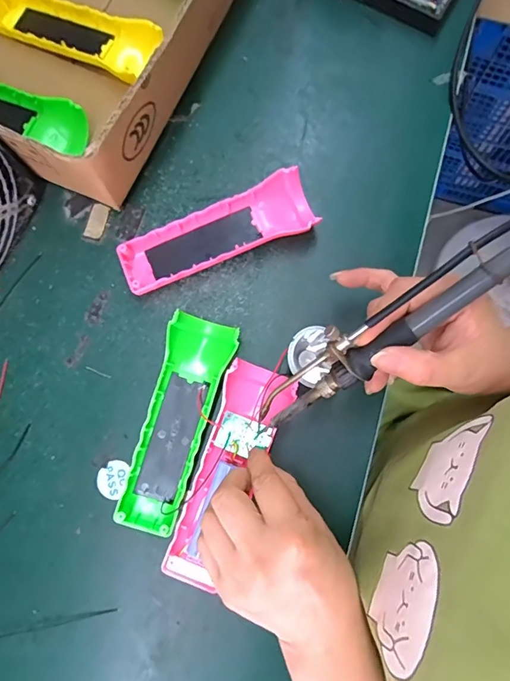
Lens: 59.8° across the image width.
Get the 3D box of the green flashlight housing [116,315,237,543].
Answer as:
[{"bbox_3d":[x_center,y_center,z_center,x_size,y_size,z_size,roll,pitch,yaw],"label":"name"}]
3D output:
[{"bbox_3d":[-0.055,0.059,0.326,0.047,0.027,0.154,15,80,2],"label":"green flashlight housing"}]

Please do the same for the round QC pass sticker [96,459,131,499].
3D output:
[{"bbox_3d":[-0.106,0.103,0.331,0.022,0.004,0.027,17,80,2],"label":"round QC pass sticker"}]

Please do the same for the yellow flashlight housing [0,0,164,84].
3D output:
[{"bbox_3d":[-0.156,-0.260,0.377,0.152,0.032,0.050,26,81,4],"label":"yellow flashlight housing"}]

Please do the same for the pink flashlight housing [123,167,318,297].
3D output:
[{"bbox_3d":[-0.028,-0.081,0.351,0.153,0.028,0.049,-24,81,-5],"label":"pink flashlight housing"}]

